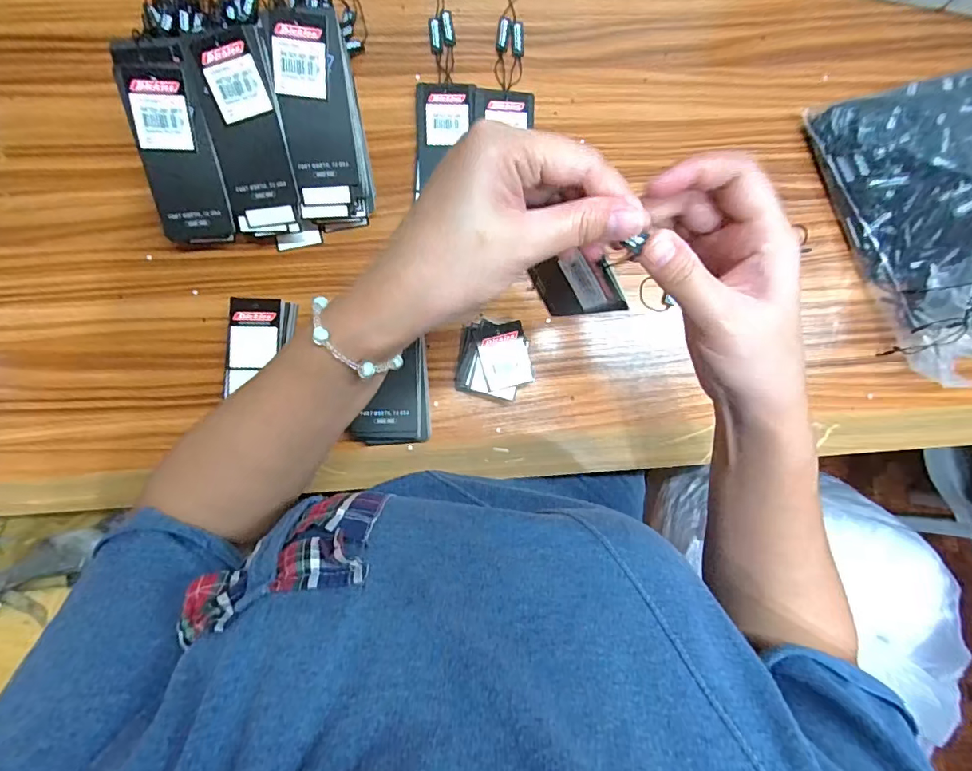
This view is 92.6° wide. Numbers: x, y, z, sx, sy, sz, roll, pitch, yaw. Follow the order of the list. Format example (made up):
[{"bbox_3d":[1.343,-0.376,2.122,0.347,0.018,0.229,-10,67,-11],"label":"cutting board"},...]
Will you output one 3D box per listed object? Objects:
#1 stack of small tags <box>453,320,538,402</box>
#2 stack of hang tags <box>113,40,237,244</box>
[{"bbox_3d":[0.008,-0.020,0.373,0.058,0.025,0.058,8,88,-3],"label":"stack of small tags"},{"bbox_3d":[-0.216,-0.168,0.332,0.048,0.027,0.126,-6,114,-4],"label":"stack of hang tags"}]

